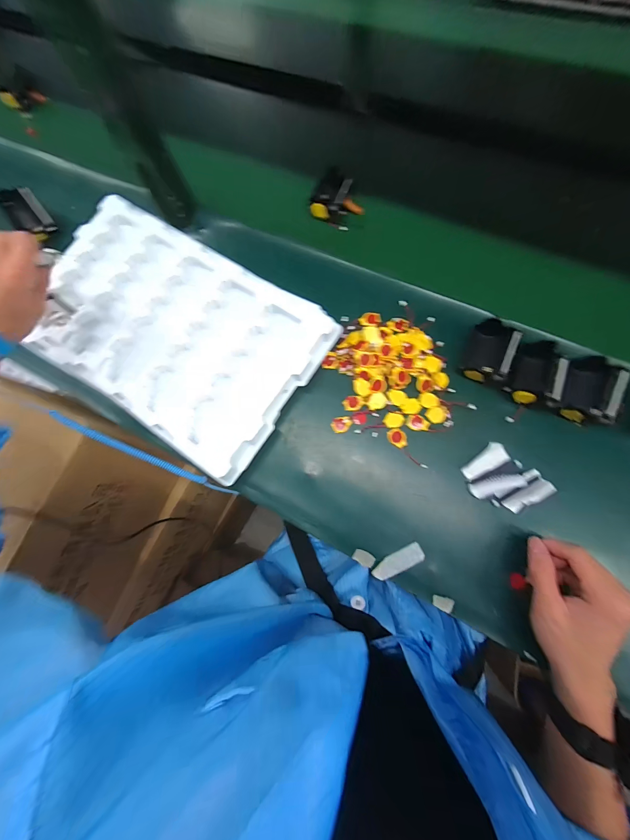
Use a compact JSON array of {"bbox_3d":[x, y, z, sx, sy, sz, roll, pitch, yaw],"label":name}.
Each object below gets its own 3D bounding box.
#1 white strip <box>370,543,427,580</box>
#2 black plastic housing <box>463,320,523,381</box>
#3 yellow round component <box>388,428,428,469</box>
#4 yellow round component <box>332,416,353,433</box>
[{"bbox_3d":[0.098,0.168,0.369,0.063,0.011,0.023,-30,74,-2],"label":"white strip"},{"bbox_3d":[0.216,-0.082,0.390,0.055,0.040,0.074,18,82,12],"label":"black plastic housing"},{"bbox_3d":[0.117,0.038,0.398,0.019,0.007,0.063,-36,75,-3],"label":"yellow round component"},{"bbox_3d":[0.035,0.006,0.414,0.027,0.009,0.021,-4,75,5],"label":"yellow round component"}]

